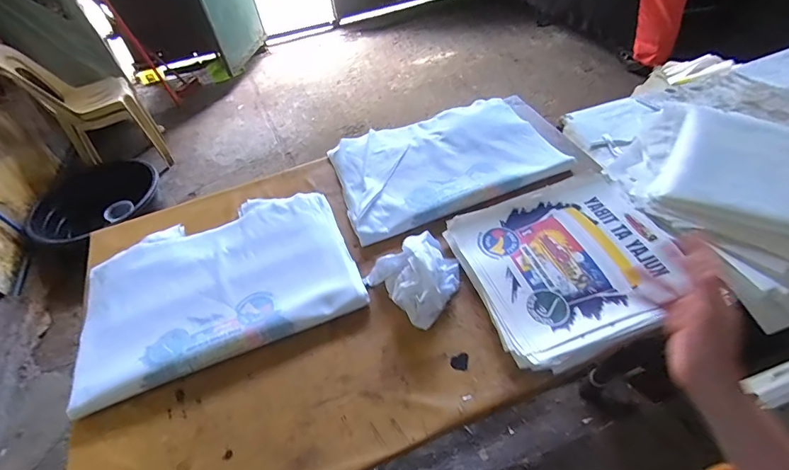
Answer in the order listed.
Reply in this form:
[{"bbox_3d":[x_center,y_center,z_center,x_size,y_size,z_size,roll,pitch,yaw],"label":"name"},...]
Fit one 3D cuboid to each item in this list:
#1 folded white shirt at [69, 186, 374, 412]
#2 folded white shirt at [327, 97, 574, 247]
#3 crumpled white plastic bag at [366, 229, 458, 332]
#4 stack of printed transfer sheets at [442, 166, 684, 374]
[{"bbox_3d":[-0.367,0.088,0.852,0.531,0.026,0.374,-20,51,-10],"label":"folded white shirt"},{"bbox_3d":[0.122,-0.205,1.027,0.554,0.025,0.364,-21,51,-11],"label":"folded white shirt"},{"bbox_3d":[0.050,0.065,0.794,0.165,0.087,0.172,-39,60,-21],"label":"crumpled white plastic bag"},{"bbox_3d":[0.350,0.038,0.800,0.415,0.033,0.365,-21,51,-11],"label":"stack of printed transfer sheets"}]

